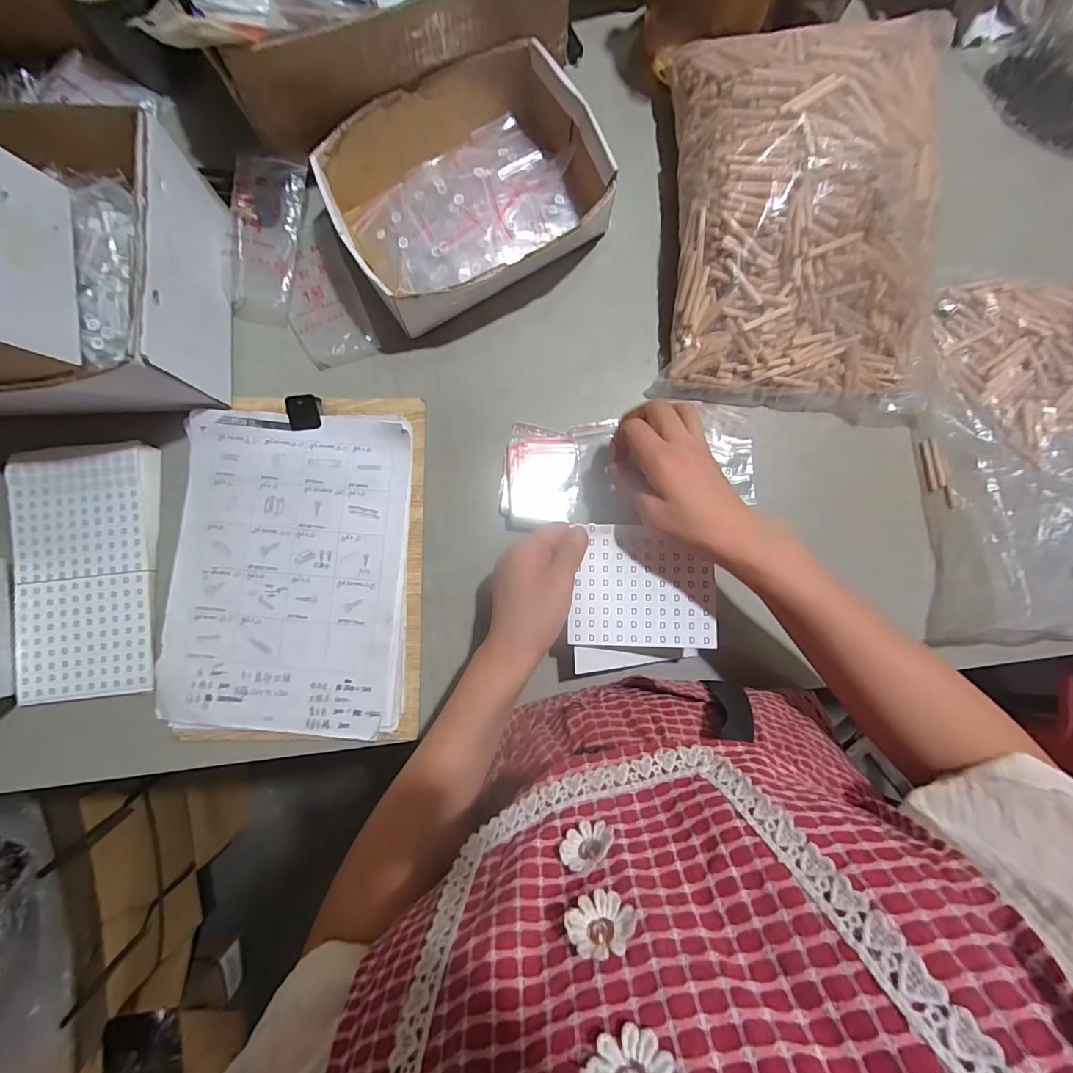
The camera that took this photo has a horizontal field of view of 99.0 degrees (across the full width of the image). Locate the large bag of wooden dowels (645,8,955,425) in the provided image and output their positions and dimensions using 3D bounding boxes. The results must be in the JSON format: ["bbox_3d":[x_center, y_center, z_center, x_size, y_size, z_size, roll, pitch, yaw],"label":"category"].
[{"bbox_3d":[0.255,-0.295,0.426,0.263,0.099,0.331,5,86,0],"label":"large bag of wooden dowels"}]

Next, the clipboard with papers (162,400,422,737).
[{"bbox_3d":[-0.222,0.026,0.429,0.225,0.021,0.315,1,86,0],"label":"clipboard with papers"}]

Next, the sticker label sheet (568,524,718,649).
[{"bbox_3d":[0.091,0.042,0.391,0.118,0.005,0.101,2,86,4],"label":"sticker label sheet"}]

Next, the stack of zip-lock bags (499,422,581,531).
[{"bbox_3d":[0.004,-0.055,0.443,0.073,0.018,0.099,6,86,1],"label":"stack of zip-lock bags"}]

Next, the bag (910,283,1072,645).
[{"bbox_3d":[0.510,-0.081,0.428,0.264,0.080,0.359,0,86,0],"label":"bag"}]

